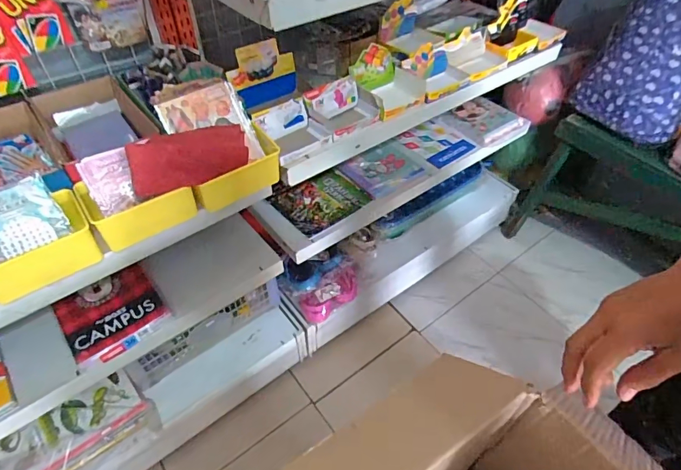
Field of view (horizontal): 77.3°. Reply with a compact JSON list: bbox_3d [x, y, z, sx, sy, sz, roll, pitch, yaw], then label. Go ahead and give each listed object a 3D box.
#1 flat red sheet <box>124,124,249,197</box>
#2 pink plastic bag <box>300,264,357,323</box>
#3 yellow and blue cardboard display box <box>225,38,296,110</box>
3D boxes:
[{"bbox_3d":[-0.238,-0.127,0.685,0.194,0.021,0.096,-20,84,-39],"label":"flat red sheet"},{"bbox_3d":[-0.022,0.156,1.149,0.178,0.095,0.060,-33,57,-27],"label":"pink plastic bag"},{"bbox_3d":[-0.151,-0.322,0.844,0.140,0.108,0.025,-28,37,-25],"label":"yellow and blue cardboard display box"}]

